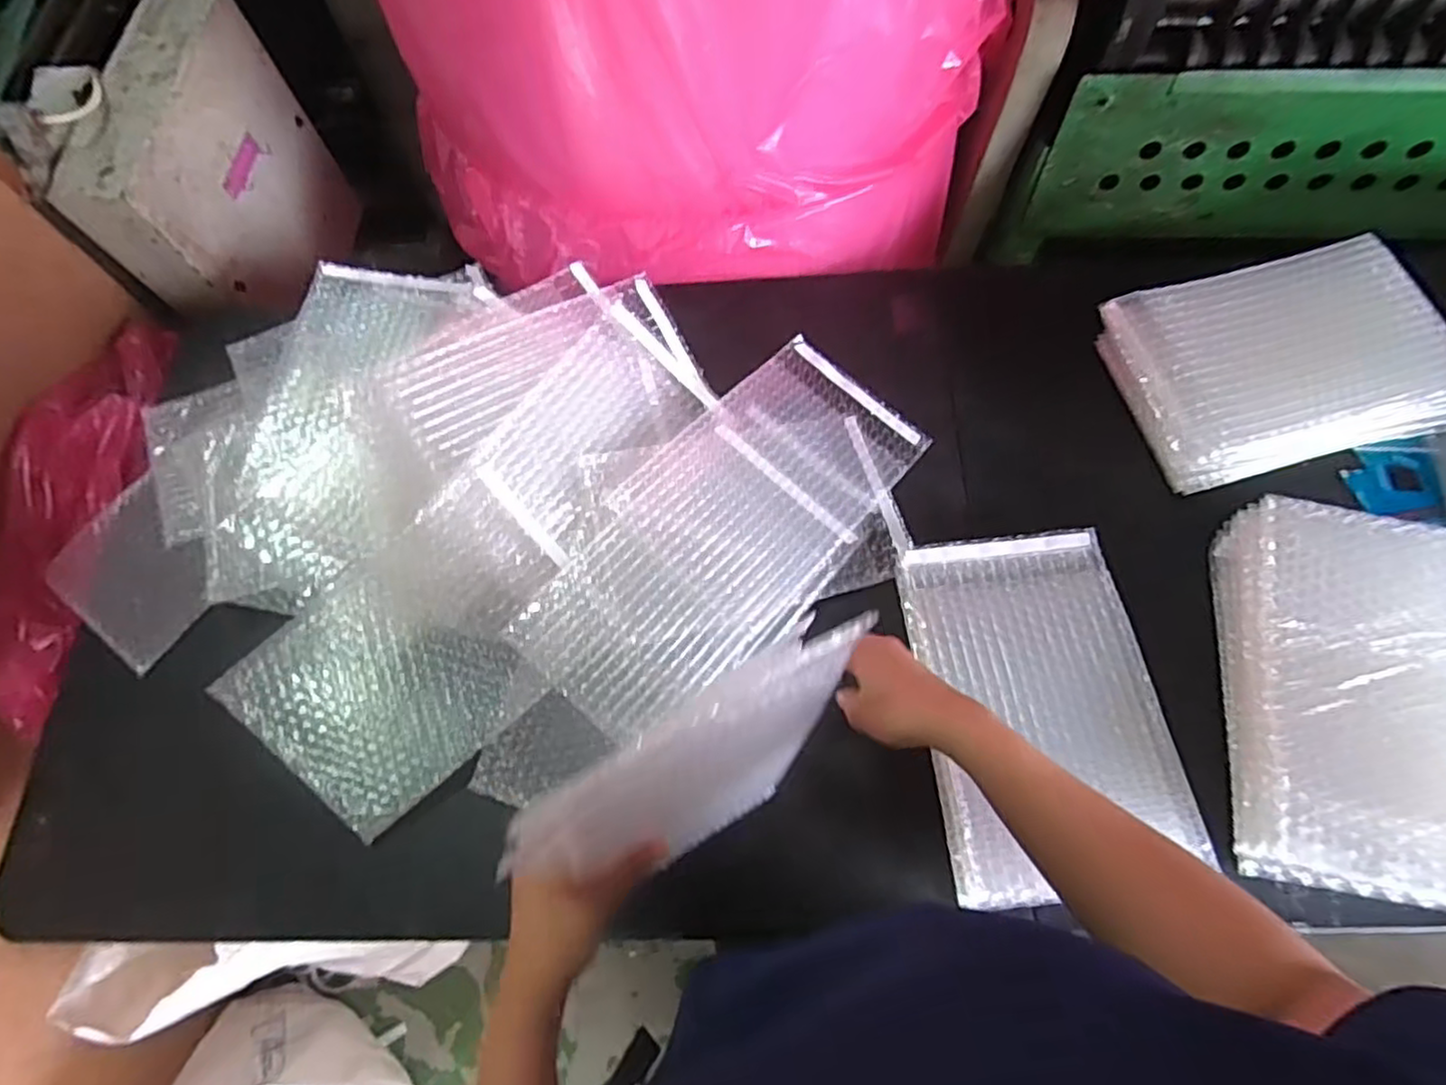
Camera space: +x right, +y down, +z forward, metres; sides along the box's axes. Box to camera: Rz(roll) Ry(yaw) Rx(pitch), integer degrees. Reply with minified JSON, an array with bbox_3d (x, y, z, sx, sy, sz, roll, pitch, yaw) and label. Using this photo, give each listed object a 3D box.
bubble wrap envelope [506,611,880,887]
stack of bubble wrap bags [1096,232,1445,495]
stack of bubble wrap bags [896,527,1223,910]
[{"bbox_3d":[-0.024,0.162,0.460,0.211,0.291,0.022,-25,62,-22],"label":"bubble wrap envelope"},{"bbox_3d":[0.543,-0.177,0.695,0.287,0.081,0.194,-13,67,-3],"label":"stack of bubble wrap bags"},{"bbox_3d":[0.267,0.128,0.610,0.189,0.046,0.293,-7,67,0],"label":"stack of bubble wrap bags"}]

